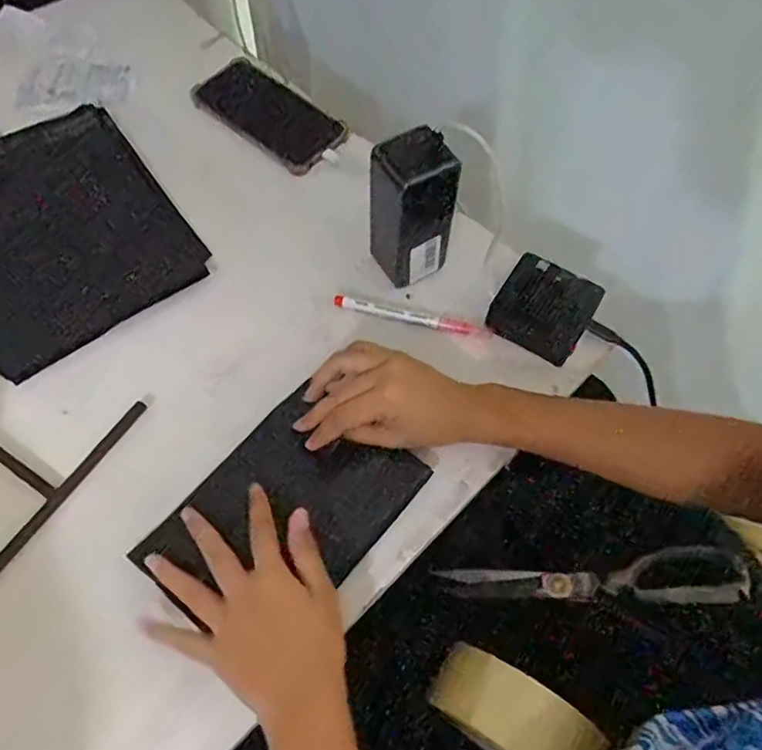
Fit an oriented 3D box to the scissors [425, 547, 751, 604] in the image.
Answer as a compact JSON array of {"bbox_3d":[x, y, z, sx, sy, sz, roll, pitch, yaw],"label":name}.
[{"bbox_3d":[0.164,0.164,0.492,0.230,0.017,0.039,-9,60,23],"label":"scissors"}]

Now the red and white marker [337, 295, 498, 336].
[{"bbox_3d":[0.027,-0.051,0.527,0.138,0.013,0.013,14,63,5],"label":"red and white marker"}]

